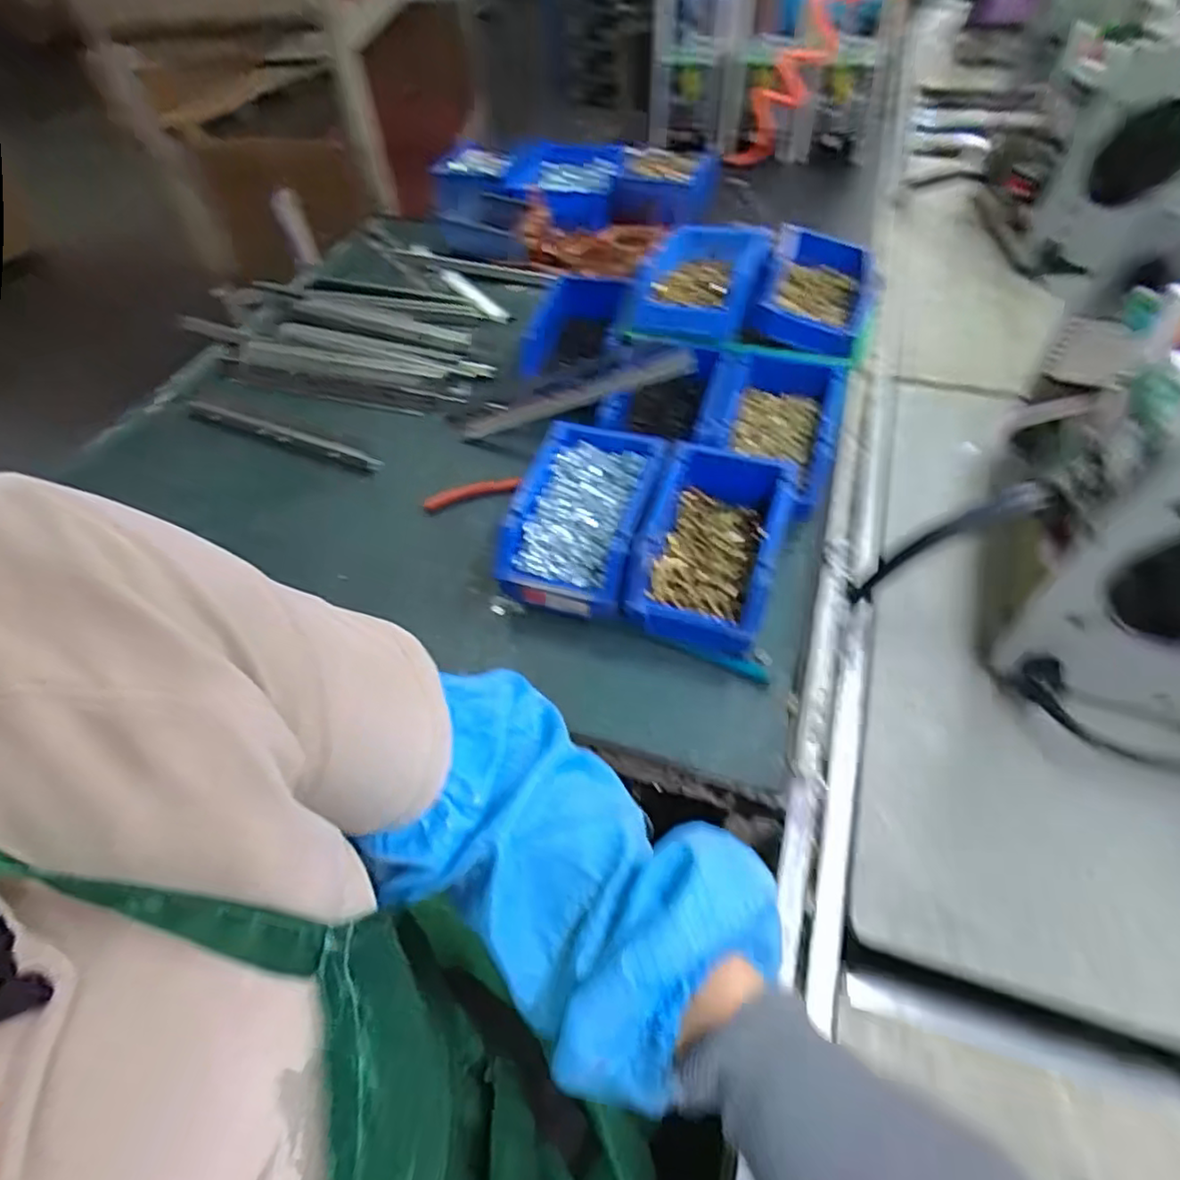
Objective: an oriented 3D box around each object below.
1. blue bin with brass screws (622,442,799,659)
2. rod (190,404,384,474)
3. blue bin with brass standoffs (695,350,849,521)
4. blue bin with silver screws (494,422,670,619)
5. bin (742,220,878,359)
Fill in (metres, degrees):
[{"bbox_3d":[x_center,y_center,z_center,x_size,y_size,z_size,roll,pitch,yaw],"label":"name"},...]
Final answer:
[{"bbox_3d":[0.096,-0.034,0.525,0.106,0.071,0.162,15,56,14],"label":"blue bin with brass screws"},{"bbox_3d":[-0.330,-0.168,0.695,0.248,0.013,0.021,19,57,17],"label":"rod"},{"bbox_3d":[0.170,-0.150,0.610,0.112,0.063,0.171,15,56,14],"label":"blue bin with brass standoffs"},{"bbox_3d":[-0.006,-0.060,0.553,0.107,0.067,0.168,12,55,12],"label":"blue bin with silver screws"},{"bbox_3d":[0.234,-0.312,0.668,0.113,0.057,0.171,16,55,16],"label":"bin"}]

